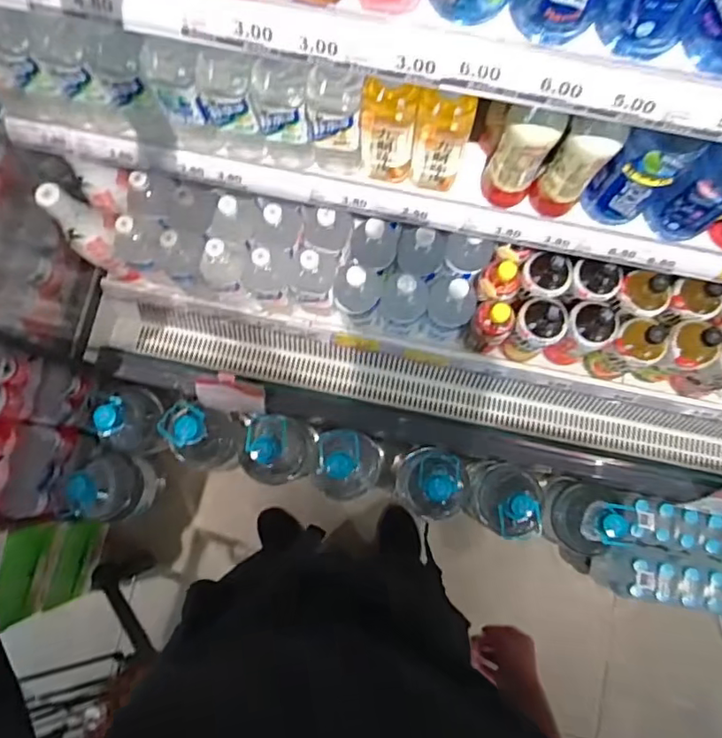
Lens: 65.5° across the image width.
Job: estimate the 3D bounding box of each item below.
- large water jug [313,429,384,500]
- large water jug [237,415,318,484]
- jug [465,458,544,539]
[{"bbox_3d":[-0.028,0.234,1.357,0.148,0.319,0.159,0,81,1],"label":"large water jug"},{"bbox_3d":[-0.195,0.196,1.359,0.152,0.279,0.155,7,81,2],"label":"large water jug"},{"bbox_3d":[0.341,0.296,1.304,0.182,0.295,0.160,35,83,6],"label":"jug"}]

